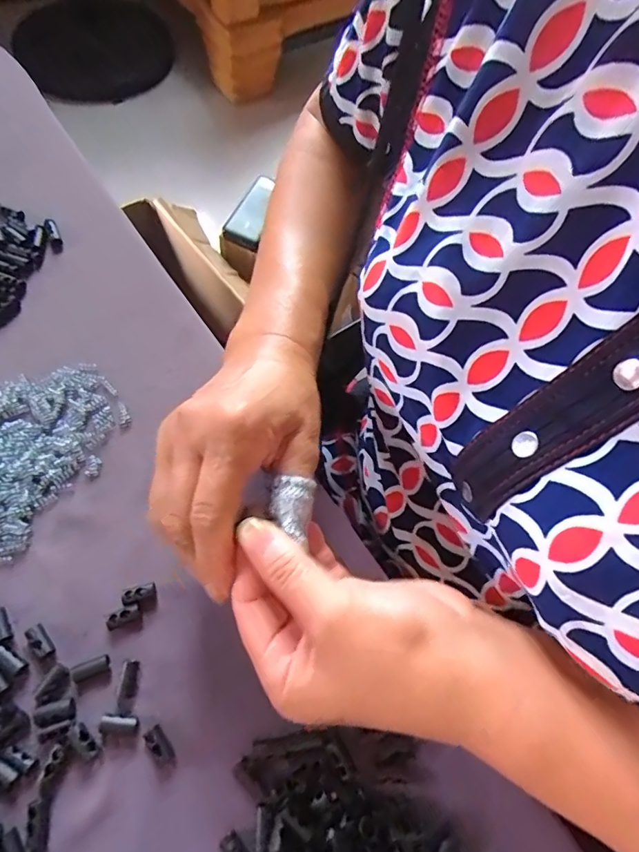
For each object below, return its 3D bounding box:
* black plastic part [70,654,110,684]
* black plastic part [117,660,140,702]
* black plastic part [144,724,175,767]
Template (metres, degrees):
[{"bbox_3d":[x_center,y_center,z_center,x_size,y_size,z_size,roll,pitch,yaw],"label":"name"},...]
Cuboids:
[{"bbox_3d":[-0.123,0.131,0.259,0.020,0.004,0.009,-19,67,-13],"label":"black plastic part"},{"bbox_3d":[-0.103,0.137,0.259,0.008,0.005,0.019,1,64,-4],"label":"black plastic part"},{"bbox_3d":[-0.082,0.163,0.246,0.009,0.008,0.018,-32,70,-18],"label":"black plastic part"}]

